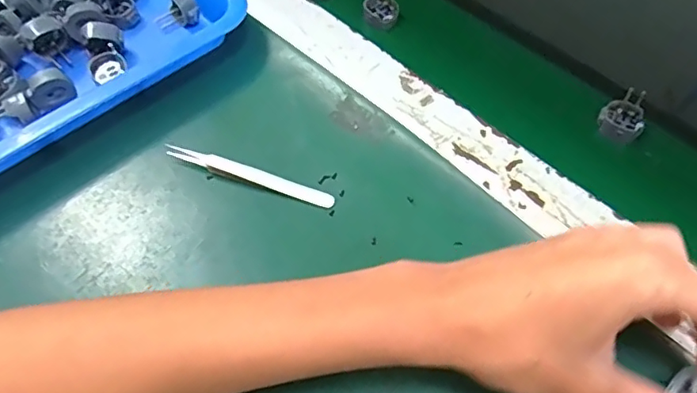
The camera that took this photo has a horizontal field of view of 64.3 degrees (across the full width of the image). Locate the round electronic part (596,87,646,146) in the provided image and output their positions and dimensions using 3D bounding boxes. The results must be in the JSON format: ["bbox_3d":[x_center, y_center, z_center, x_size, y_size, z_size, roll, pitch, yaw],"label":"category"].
[{"bbox_3d":[0.187,-0.055,0.376,0.028,0.025,0.028,0,56,1],"label":"round electronic part"}]

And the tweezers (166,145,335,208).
[{"bbox_3d":[-0.063,-0.013,0.350,0.112,0.010,0.013,16,58,11],"label":"tweezers"}]

